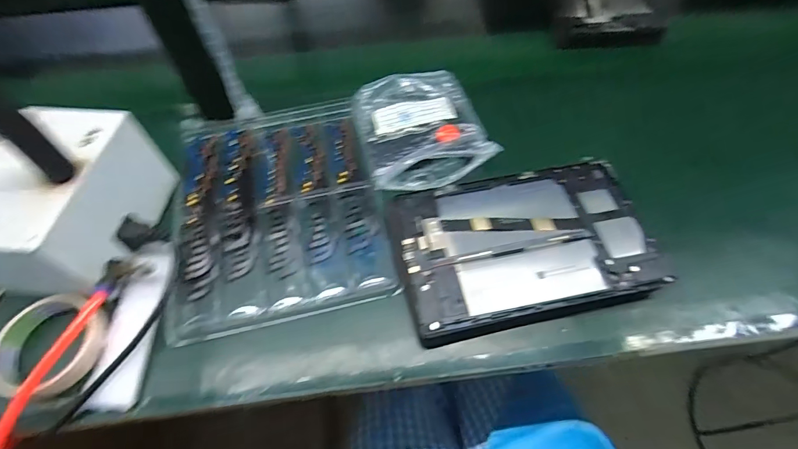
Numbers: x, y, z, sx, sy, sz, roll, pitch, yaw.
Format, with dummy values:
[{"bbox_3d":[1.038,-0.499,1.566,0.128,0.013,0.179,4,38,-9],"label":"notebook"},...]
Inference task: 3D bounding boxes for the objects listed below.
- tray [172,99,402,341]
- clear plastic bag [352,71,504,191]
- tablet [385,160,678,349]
[{"bbox_3d":[-0.135,-0.033,0.441,0.210,0.018,0.291,-13,58,-5],"label":"tray"},{"bbox_3d":[0.025,-0.120,0.482,0.144,0.024,0.172,-14,57,-9],"label":"clear plastic bag"},{"bbox_3d":[0.120,0.017,0.387,0.243,0.015,0.155,-11,57,-7],"label":"tablet"}]

